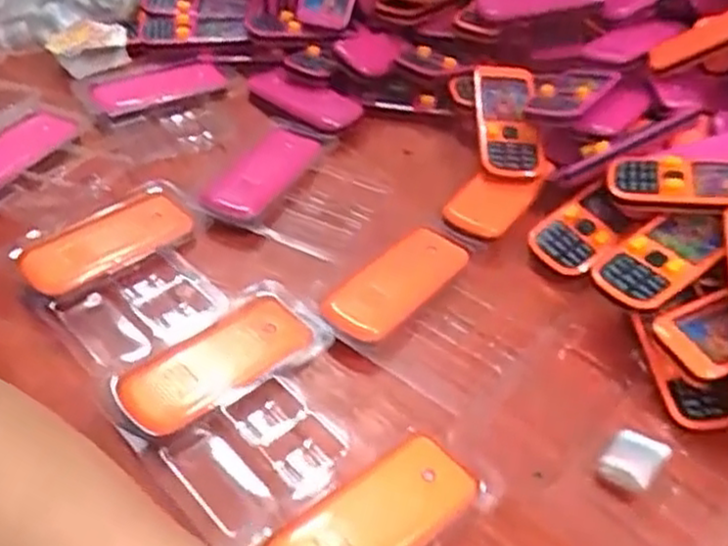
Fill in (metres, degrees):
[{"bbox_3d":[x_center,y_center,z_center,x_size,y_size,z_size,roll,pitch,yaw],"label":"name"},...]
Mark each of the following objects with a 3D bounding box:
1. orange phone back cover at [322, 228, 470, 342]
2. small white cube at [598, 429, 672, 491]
[{"bbox_3d":[0.021,0.005,0.456,0.049,0.008,0.103,30,54,25],"label":"orange phone back cover"},{"bbox_3d":[0.135,0.095,0.372,0.026,0.015,0.029,32,55,26],"label":"small white cube"}]

